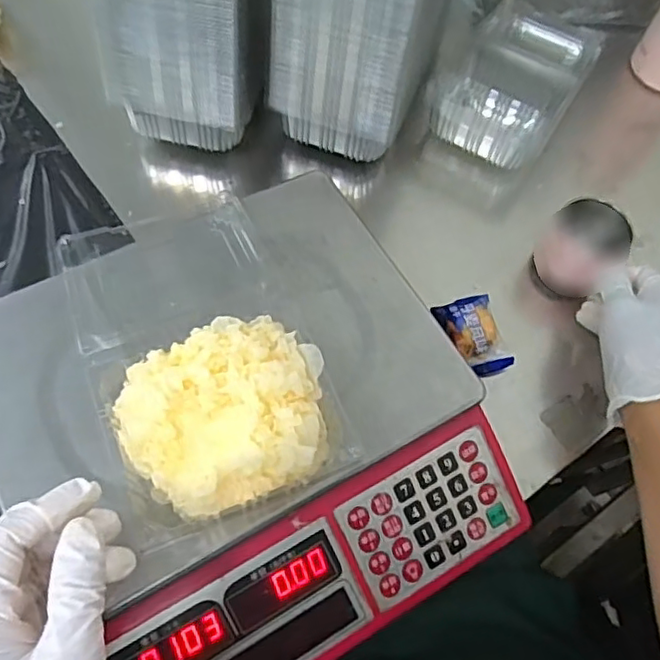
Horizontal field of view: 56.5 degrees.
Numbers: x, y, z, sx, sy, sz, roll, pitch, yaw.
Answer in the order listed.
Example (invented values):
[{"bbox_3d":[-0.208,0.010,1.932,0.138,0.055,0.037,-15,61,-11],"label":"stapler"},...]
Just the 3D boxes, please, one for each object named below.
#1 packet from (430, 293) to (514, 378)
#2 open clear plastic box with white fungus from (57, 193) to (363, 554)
[{"bbox_3d":[0.126,0.004,0.546,0.049,0.025,0.071,-15,65,-10],"label":"packet"},{"bbox_3d":[-0.083,0.003,0.378,0.130,0.054,0.226,-20,66,-13],"label":"open clear plastic box with white fungus"}]

